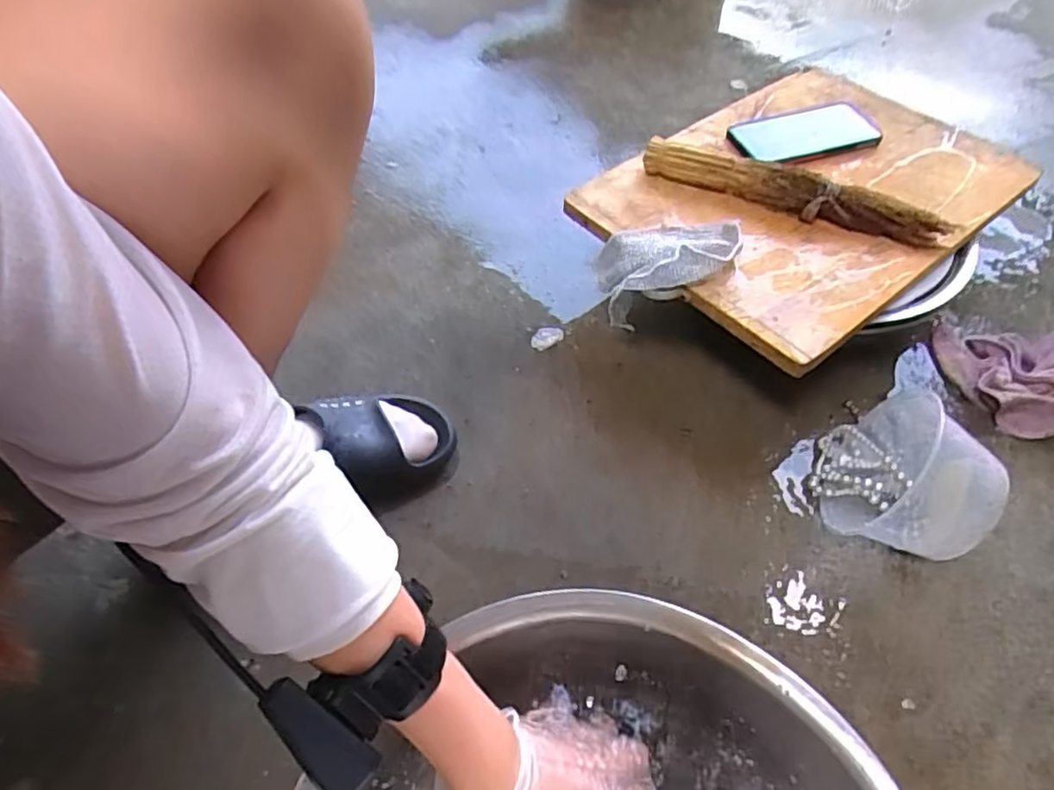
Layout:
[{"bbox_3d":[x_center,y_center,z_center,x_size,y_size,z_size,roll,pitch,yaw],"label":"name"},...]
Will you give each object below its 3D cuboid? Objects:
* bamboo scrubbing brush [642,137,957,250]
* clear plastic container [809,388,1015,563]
[{"bbox_3d":[0.281,-0.216,0.684,0.317,0.038,0.043,23,57,15],"label":"bamboo scrubbing brush"},{"bbox_3d":[0.332,0.070,0.578,0.104,0.113,0.146,4,53,3],"label":"clear plastic container"}]

